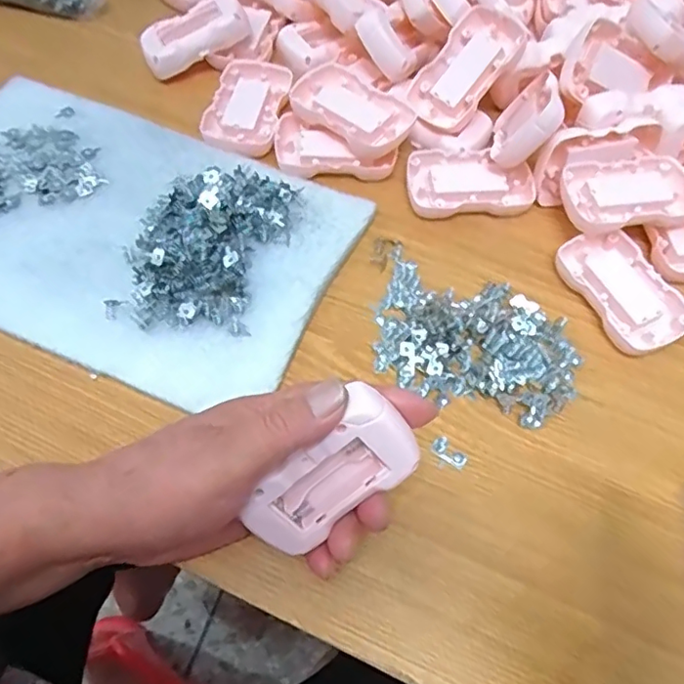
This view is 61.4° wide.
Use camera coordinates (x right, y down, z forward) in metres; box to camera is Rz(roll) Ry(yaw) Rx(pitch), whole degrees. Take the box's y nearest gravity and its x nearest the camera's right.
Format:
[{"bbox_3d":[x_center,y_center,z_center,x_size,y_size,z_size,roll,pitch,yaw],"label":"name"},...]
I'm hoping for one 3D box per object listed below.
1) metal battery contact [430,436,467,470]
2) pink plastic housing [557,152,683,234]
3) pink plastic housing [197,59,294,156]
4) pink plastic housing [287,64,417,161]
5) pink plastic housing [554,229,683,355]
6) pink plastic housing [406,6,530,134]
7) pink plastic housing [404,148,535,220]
[{"bbox_3d":[0.059,0.064,0.325,0.021,0.006,0.015,36,67,15],"label":"metal battery contact"},{"bbox_3d":[0.196,-0.100,0.394,0.088,0.019,0.052,-10,63,-7],"label":"pink plastic housing"},{"bbox_3d":[-0.071,-0.183,0.441,0.054,0.015,0.084,8,62,2],"label":"pink plastic housing"},{"bbox_3d":[0.008,-0.168,0.423,0.090,0.025,0.059,35,66,15],"label":"pink plastic housing"},{"bbox_3d":[0.183,-0.034,0.376,0.056,0.010,0.087,-24,66,-14],"label":"pink plastic housing"},{"bbox_3d":[0.089,-0.198,0.422,0.052,0.013,0.090,45,102,20],"label":"pink plastic housing"},{"bbox_3d":[0.091,-0.115,0.412,0.086,0.012,0.051,-2,62,-3],"label":"pink plastic housing"}]

